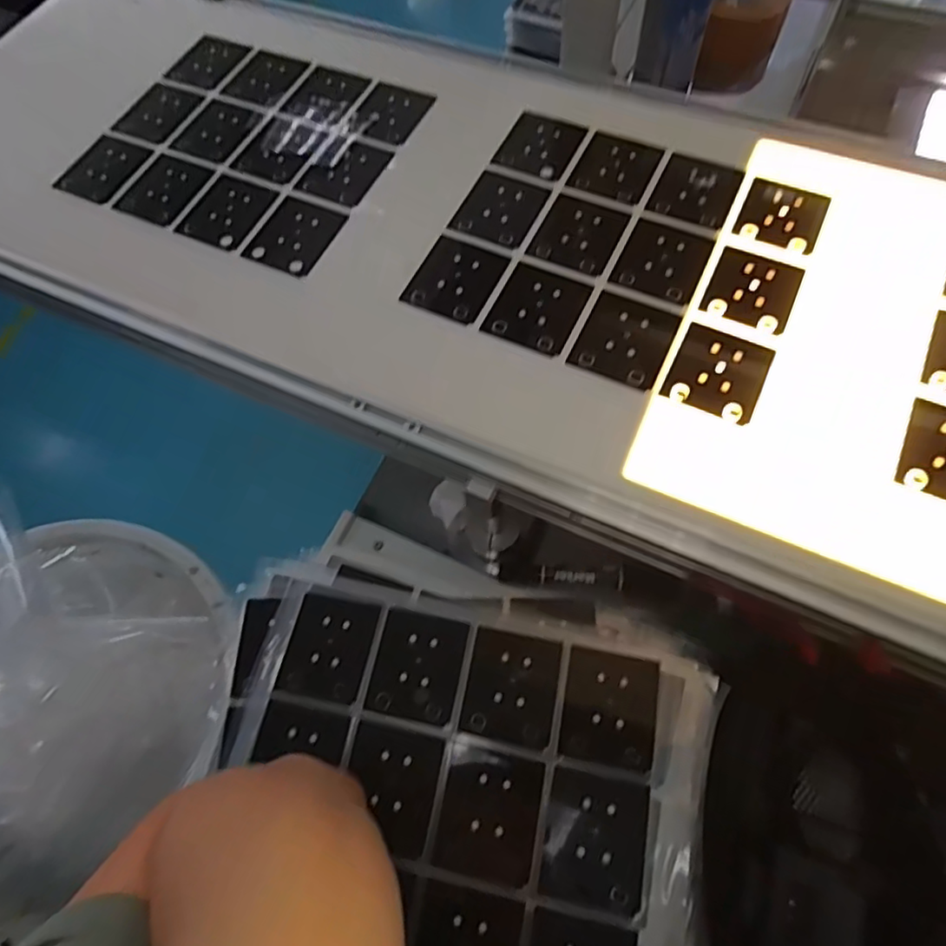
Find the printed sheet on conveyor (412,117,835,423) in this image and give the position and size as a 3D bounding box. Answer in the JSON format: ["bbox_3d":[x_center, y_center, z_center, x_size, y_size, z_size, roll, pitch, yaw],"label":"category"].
[{"bbox_3d":[0.102,-0.154,0.414,0.230,0.007,0.200,24,69,14],"label":"printed sheet on conveyor"}]

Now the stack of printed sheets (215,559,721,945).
[{"bbox_3d":[-0.014,0.195,0.362,0.301,0.027,0.245,9,66,7],"label":"stack of printed sheets"}]

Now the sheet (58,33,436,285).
[{"bbox_3d":[-0.177,-0.263,0.478,0.235,0.009,0.199,23,69,14],"label":"sheet"}]

